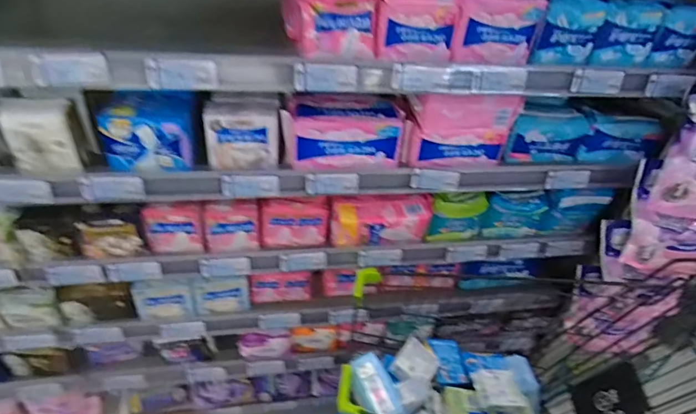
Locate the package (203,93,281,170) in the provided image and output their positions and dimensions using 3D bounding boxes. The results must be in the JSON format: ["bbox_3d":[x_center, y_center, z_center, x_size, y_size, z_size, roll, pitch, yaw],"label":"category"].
[{"bbox_3d":[-0.181,-0.132,0.762,0.121,0.097,0.088,-1,40,-10],"label":"package"}]

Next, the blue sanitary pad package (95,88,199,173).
[{"bbox_3d":[-0.326,-0.137,0.737,0.140,0.097,0.125,-2,41,-11],"label":"blue sanitary pad package"}]

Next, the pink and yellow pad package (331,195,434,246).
[{"bbox_3d":[0.073,0.027,0.893,0.207,0.088,0.064,-1,40,-10],"label":"pink and yellow pad package"}]

